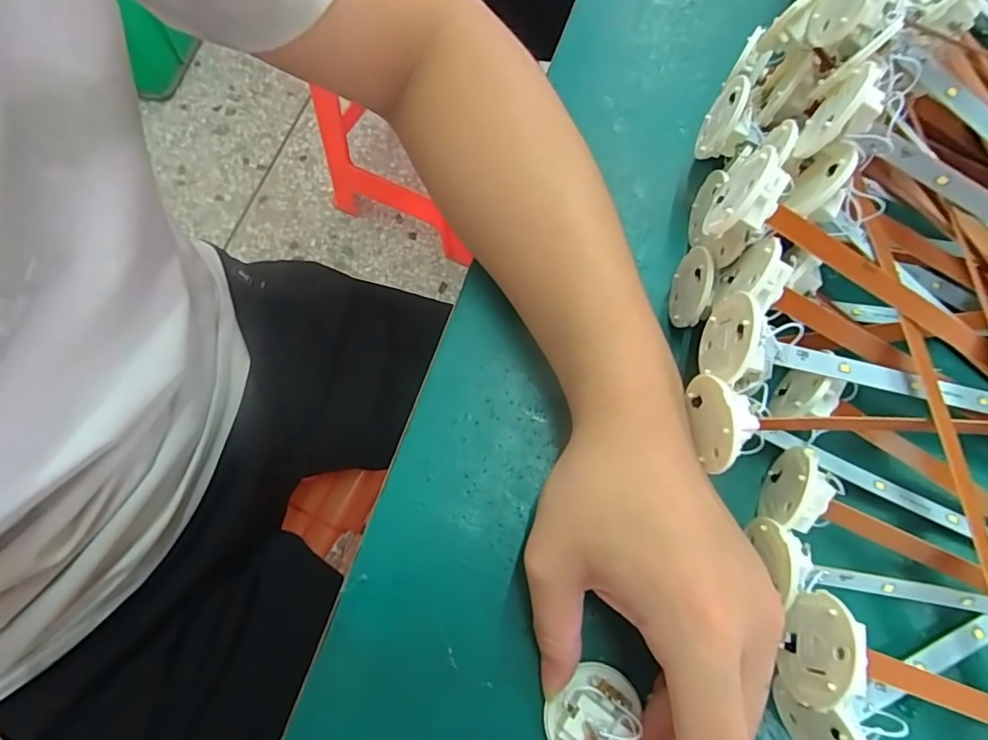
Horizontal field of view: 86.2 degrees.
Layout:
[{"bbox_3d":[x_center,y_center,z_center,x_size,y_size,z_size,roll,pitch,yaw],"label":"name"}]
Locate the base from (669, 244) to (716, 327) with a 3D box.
[{"bbox_3d":[0.096,-0.039,0.259,0.010,0.039,0.038,10,71,3],"label":"base"}]

